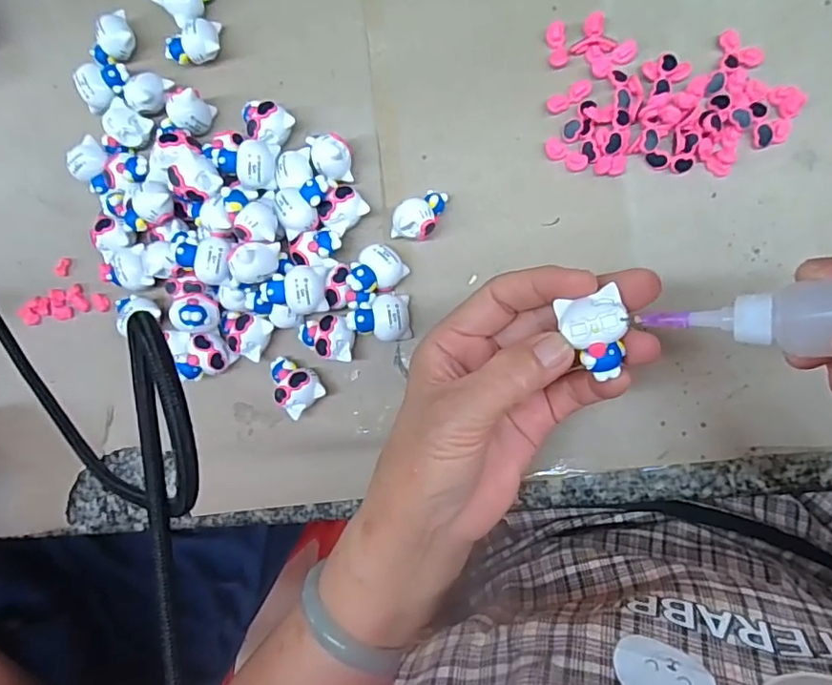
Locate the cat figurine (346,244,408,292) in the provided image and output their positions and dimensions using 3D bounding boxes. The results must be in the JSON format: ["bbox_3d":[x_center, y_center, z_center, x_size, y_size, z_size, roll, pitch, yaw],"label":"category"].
[{"bbox_3d":[-0.022,-0.040,0.302,0.029,0.025,0.024,-37,83,8],"label":"cat figurine"}]

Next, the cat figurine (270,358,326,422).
[{"bbox_3d":[-0.068,0.022,0.310,0.024,0.022,0.034,-33,84,8],"label":"cat figurine"}]

